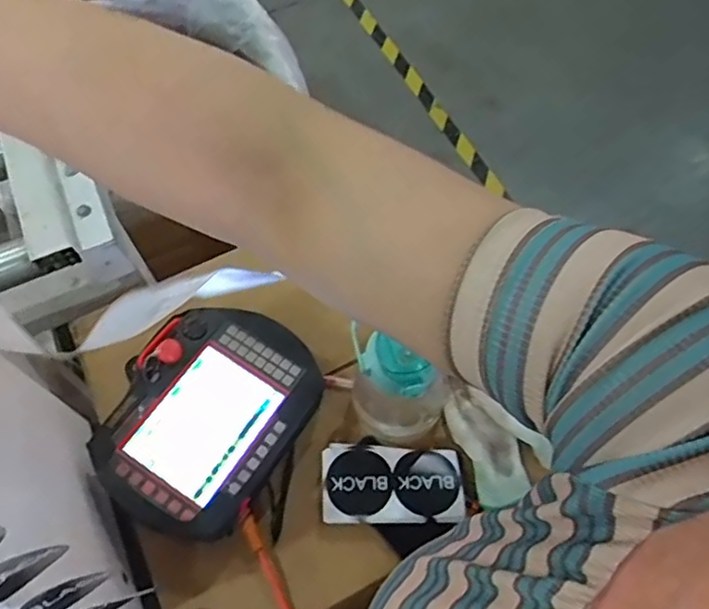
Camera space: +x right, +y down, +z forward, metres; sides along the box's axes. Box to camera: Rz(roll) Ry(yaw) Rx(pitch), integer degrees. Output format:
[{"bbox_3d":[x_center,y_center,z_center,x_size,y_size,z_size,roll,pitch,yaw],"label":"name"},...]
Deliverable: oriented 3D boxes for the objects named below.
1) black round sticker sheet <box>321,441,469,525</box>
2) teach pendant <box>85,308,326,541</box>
[{"bbox_3d":[0.047,0.218,0.772,0.172,0.020,0.089,-1,62,2],"label":"black round sticker sheet"},{"bbox_3d":[-0.188,0.131,0.780,0.229,0.063,0.282,25,65,15],"label":"teach pendant"}]

